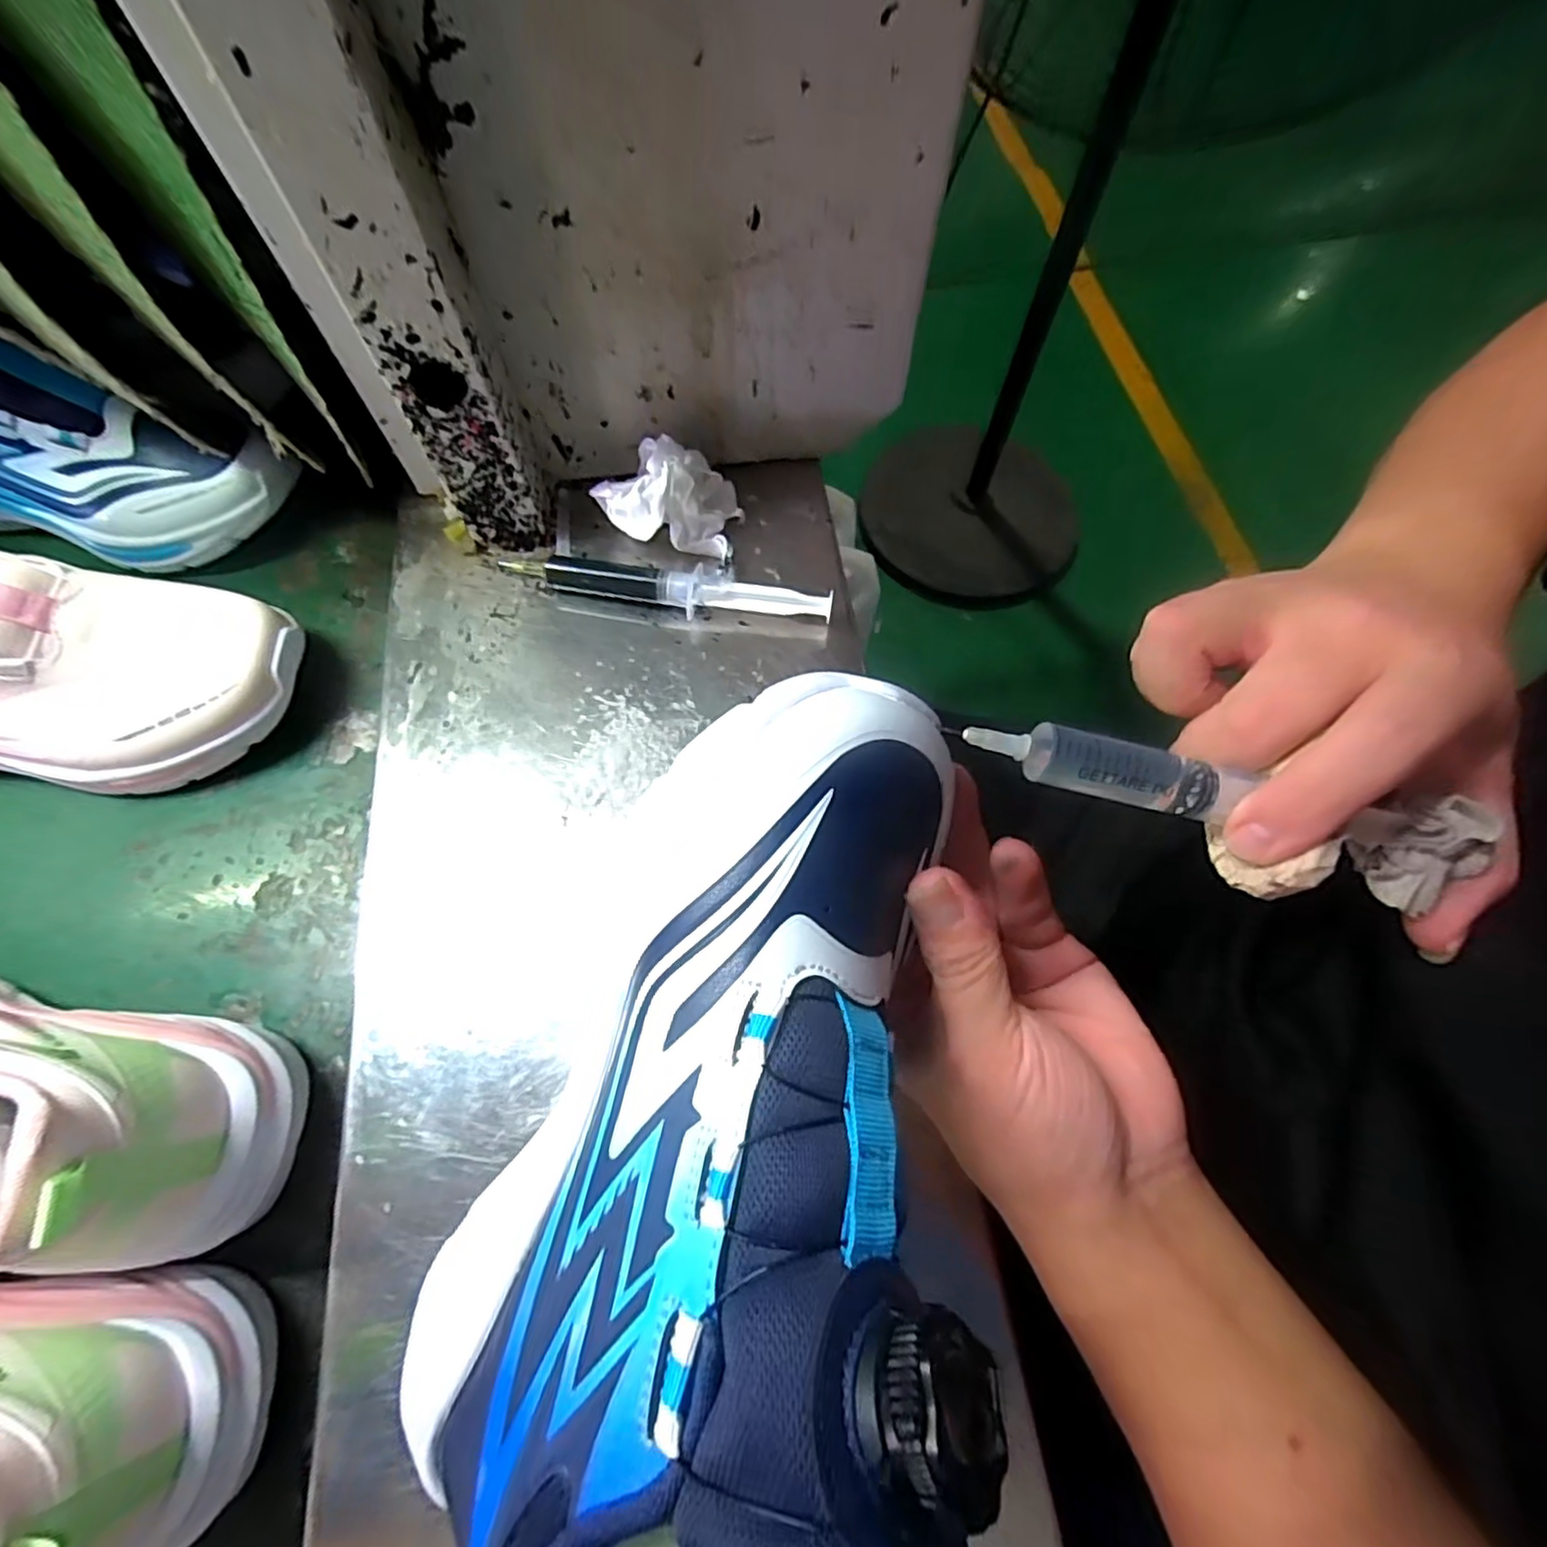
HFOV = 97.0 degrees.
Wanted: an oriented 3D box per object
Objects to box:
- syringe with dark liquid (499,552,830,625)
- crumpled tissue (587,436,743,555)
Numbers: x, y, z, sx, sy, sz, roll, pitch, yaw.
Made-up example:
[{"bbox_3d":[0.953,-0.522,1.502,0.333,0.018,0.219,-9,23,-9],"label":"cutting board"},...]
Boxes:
[{"bbox_3d":[-0.054,-0.093,0.348,0.165,0.020,0.018,4,65,5],"label":"syringe with dark liquid"},{"bbox_3d":[-0.052,-0.136,0.348,0.072,0.052,0.046,-16,65,-4],"label":"crumpled tissue"}]

